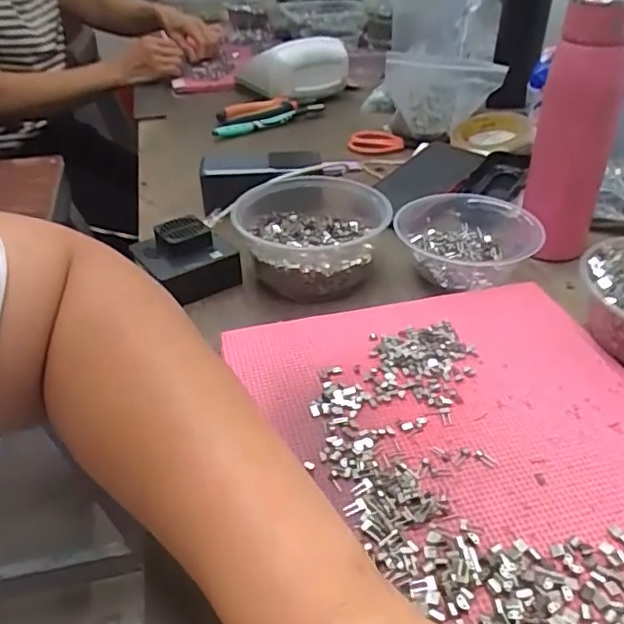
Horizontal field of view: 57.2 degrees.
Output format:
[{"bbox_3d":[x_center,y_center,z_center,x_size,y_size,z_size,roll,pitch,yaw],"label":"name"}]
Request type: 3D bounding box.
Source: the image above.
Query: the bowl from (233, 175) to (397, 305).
[{"bbox_3d":[-0.001,-0.070,0.521,0.129,0.061,0.132,-1,36,1],"label":"bowl"}]

